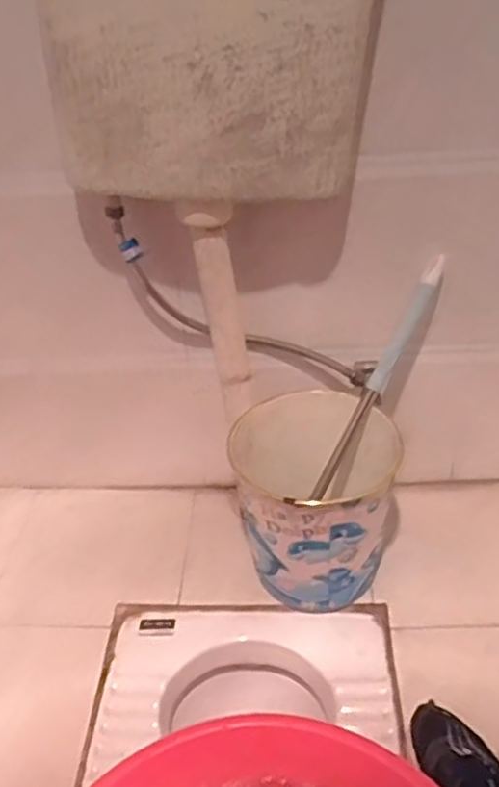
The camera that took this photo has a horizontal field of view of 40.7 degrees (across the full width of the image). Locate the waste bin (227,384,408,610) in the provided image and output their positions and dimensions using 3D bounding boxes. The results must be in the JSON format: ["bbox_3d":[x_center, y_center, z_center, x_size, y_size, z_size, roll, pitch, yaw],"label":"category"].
[{"bbox_3d":[0.104,0.179,1.063,0.237,0.280,0.243,1,36,7],"label":"waste bin"}]

